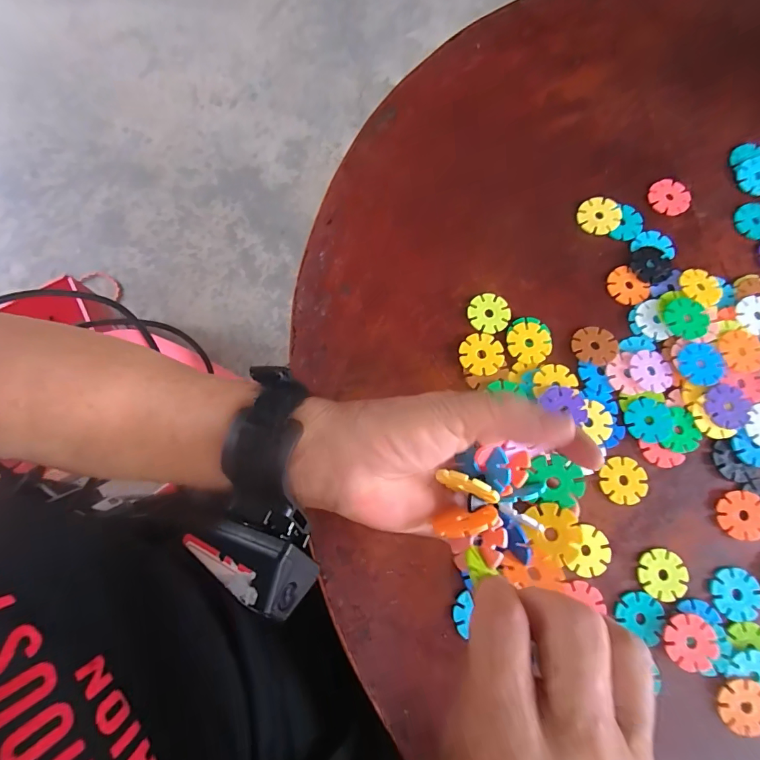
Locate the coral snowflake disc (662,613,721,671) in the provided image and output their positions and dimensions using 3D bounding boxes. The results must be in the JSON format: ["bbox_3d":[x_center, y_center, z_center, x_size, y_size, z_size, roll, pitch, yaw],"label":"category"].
[{"bbox_3d":[0.193,0.162,0.255,0.032,0.004,0.030,0,75,1],"label":"coral snowflake disc"}]

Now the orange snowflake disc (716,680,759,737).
[{"bbox_3d":[0.222,0.199,0.249,0.031,0.004,0.029,0,76,0],"label":"orange snowflake disc"}]

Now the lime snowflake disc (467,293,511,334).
[{"bbox_3d":[0.083,-0.050,0.311,0.031,0.004,0.030,0,76,0],"label":"lime snowflake disc"}]

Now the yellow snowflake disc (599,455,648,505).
[{"bbox_3d":[0.168,0.069,0.282,0.029,0.004,0.030,0,76,0],"label":"yellow snowflake disc"}]

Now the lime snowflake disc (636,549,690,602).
[{"bbox_3d":[0.185,0.127,0.268,0.031,0.004,0.029,0,76,0],"label":"lime snowflake disc"}]

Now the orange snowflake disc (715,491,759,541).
[{"bbox_3d":[0.244,0.091,0.276,0.032,0.004,0.030,-1,81,6],"label":"orange snowflake disc"}]

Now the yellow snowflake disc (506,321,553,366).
[{"bbox_3d":[0.111,-0.027,0.304,0.030,0.004,0.031,0,76,0],"label":"yellow snowflake disc"}]

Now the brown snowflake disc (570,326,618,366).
[{"bbox_3d":[0.158,-0.026,0.303,0.032,0.004,0.030,0,76,0],"label":"brown snowflake disc"}]

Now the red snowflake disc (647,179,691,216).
[{"bbox_3d":[0.240,-0.152,0.341,0.032,0.004,0.029,15,77,3],"label":"red snowflake disc"}]

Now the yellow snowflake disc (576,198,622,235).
[{"bbox_3d":[0.176,-0.131,0.330,0.031,0.005,0.030,0,76,0],"label":"yellow snowflake disc"}]

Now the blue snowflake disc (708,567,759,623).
[{"bbox_3d":[0.231,0.139,0.266,0.032,0.004,0.031,0,76,0],"label":"blue snowflake disc"}]

